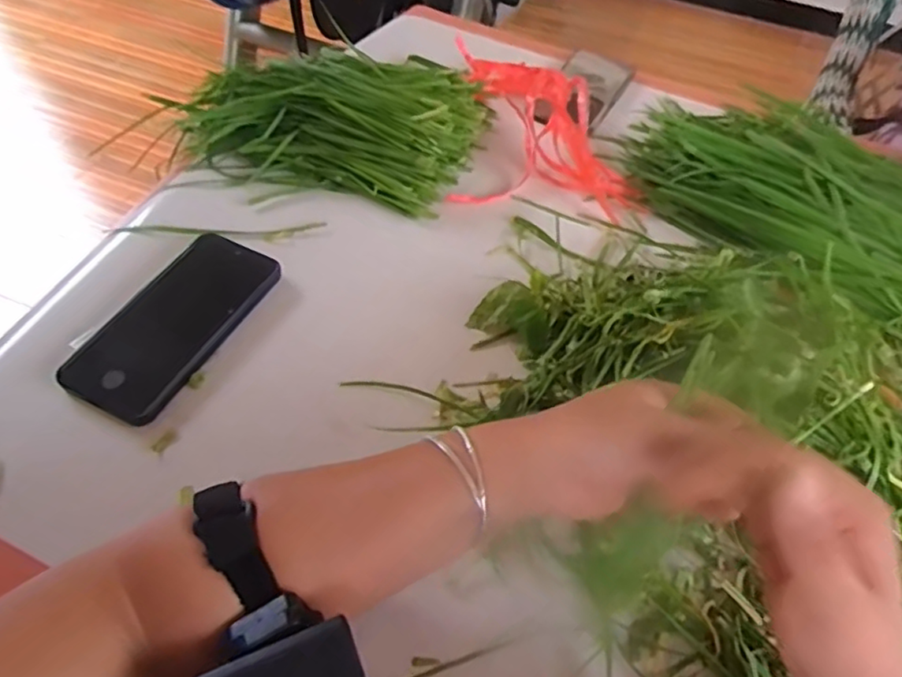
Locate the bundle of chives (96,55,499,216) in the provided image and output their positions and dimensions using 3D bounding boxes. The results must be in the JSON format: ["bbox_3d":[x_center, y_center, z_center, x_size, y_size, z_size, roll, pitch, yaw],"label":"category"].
[{"bbox_3d":[-0.122,-0.206,0.585,0.314,0.060,0.170,3,52,-3],"label":"bundle of chives"}]

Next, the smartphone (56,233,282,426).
[{"bbox_3d":[-0.202,-0.012,0.462,0.078,0.014,0.164,23,54,12],"label":"smartphone"}]

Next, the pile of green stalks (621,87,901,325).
[{"bbox_3d":[0.324,-0.129,0.561,0.200,0.072,0.380,-31,61,-25],"label":"pile of green stalks"}]

